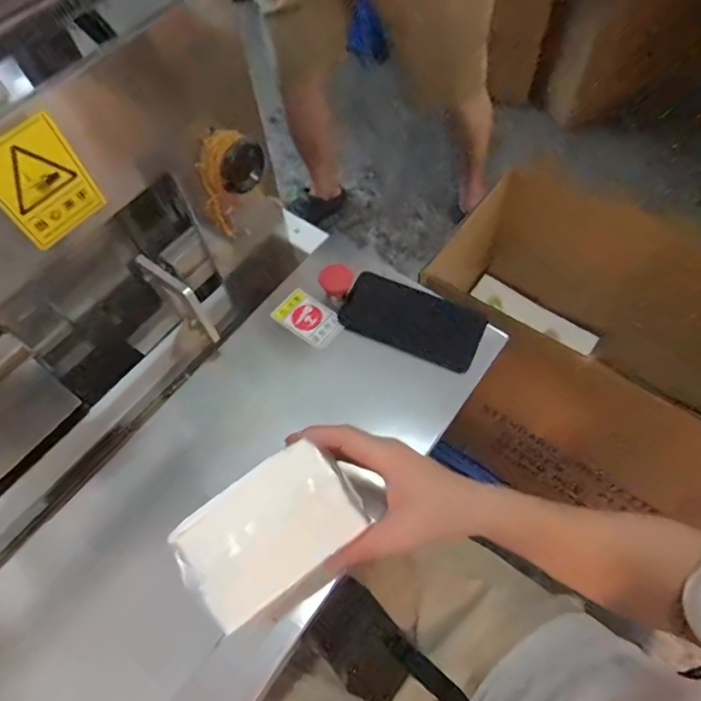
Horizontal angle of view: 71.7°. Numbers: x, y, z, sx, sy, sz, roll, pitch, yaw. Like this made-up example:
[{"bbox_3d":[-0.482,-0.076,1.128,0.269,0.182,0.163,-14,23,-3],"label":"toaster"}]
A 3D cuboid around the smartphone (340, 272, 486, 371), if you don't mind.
[{"bbox_3d":[0.073,-0.037,0.567,0.159,0.008,0.079,23,76,4],"label":"smartphone"}]

